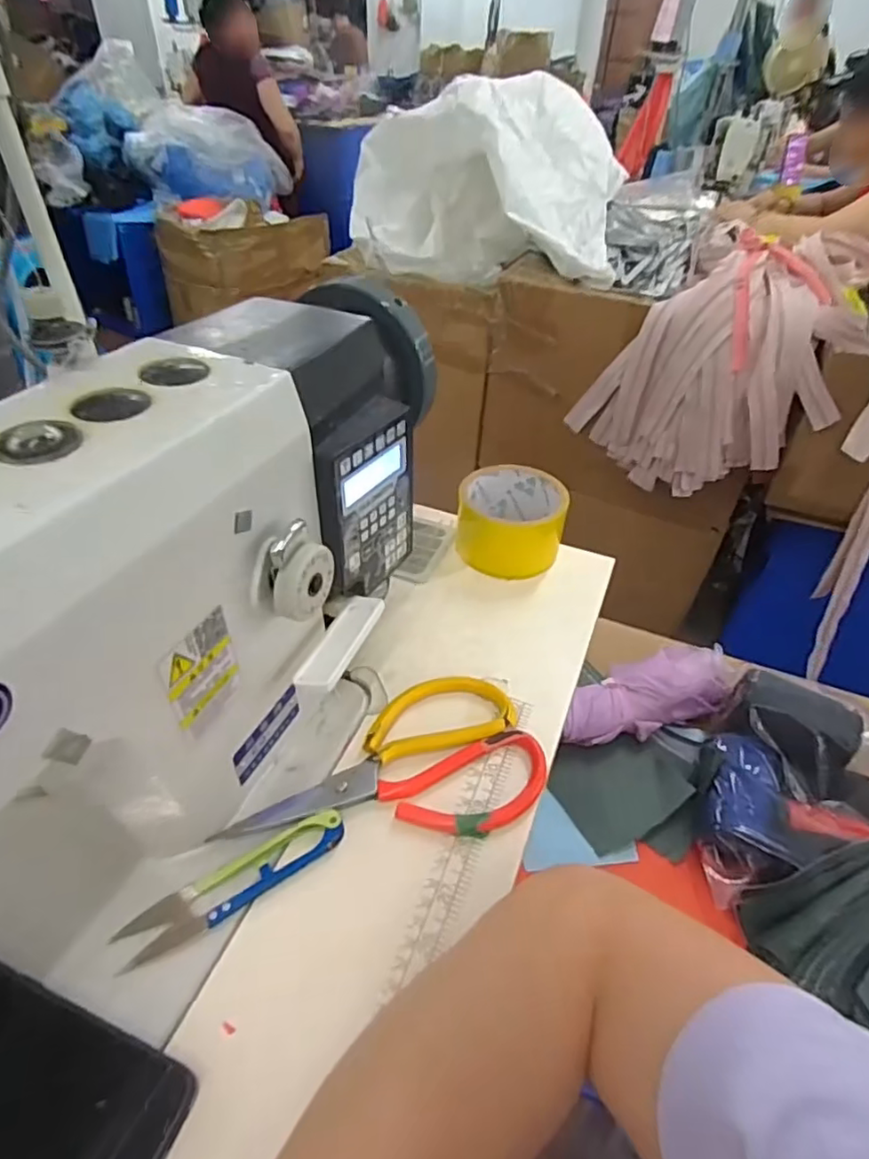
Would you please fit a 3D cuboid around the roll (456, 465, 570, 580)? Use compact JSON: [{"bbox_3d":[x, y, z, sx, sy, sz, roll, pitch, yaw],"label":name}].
[{"bbox_3d":[0.067,-0.052,0.524,0.090,0.056,0.087,2,42,-2],"label":"roll"}]

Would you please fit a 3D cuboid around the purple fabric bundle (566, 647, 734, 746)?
[{"bbox_3d":[0.226,0.124,0.657,0.199,0.055,0.081,-11,44,-16],"label":"purple fabric bundle"}]

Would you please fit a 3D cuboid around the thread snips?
[{"bbox_3d":[-0.104,0.160,0.318,0.118,0.014,0.026,-22,48,-26],"label":"thread snips"}]

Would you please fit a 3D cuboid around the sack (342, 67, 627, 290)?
[{"bbox_3d":[0.096,-0.726,1.101,0.513,0.270,0.308,5,42,1],"label":"sack"}]

